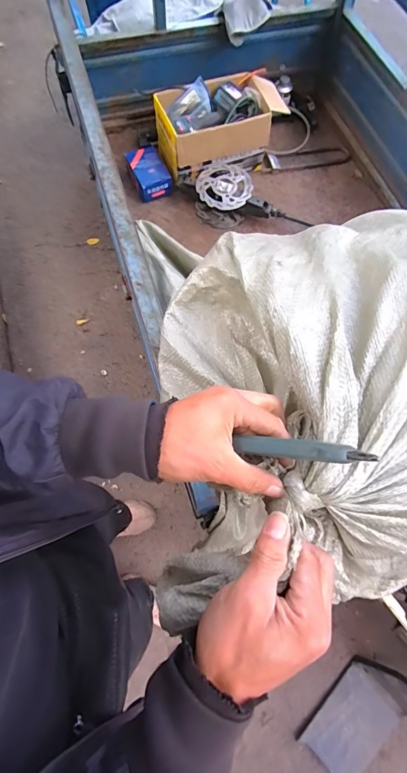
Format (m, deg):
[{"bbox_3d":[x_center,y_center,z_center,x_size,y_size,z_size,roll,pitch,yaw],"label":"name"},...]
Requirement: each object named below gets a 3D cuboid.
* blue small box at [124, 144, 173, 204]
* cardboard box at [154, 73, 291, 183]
[{"bbox_3d":[-0.186,-0.712,1.216,0.108,0.070,0.174,-22,72,-13],"label":"blue small box"},{"bbox_3d":[0.050,-0.864,1.167,0.404,0.121,0.223,-20,72,-12],"label":"cardboard box"}]

